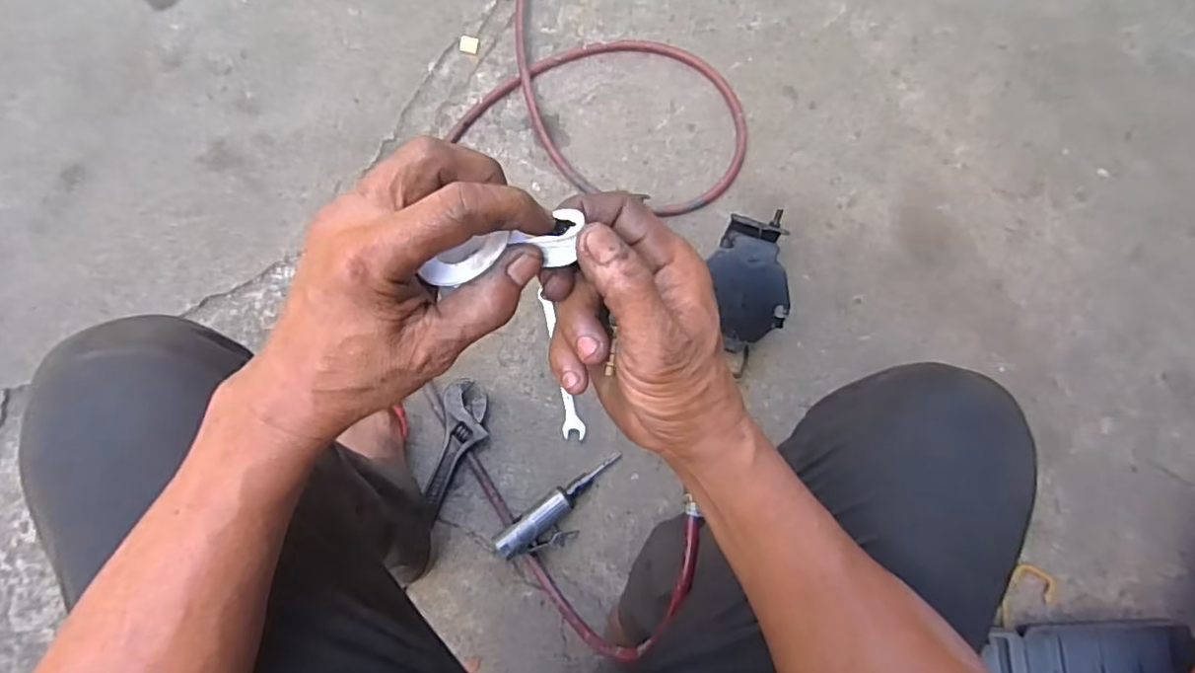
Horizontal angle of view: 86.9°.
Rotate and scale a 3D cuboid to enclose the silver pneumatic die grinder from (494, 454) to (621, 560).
[{"bbox_3d":[-0.038,0.208,0.759,0.174,0.035,0.059,-37,84,-22],"label":"silver pneumatic die grinder"}]

